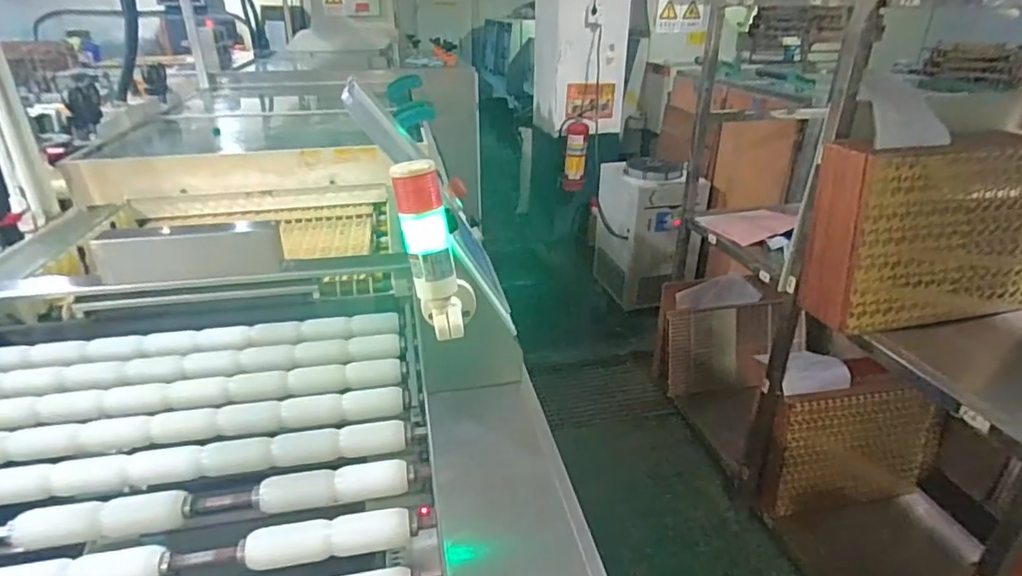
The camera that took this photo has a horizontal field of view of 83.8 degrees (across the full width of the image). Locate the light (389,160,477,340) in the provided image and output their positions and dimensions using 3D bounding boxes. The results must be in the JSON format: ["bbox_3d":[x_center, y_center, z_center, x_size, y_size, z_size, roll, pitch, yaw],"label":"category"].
[{"bbox_3d":[-0.089,-0.049,0.671,0.062,0.202,0.077,-2,23,5],"label":"light"}]

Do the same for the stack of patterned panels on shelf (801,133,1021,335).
[{"bbox_3d":[1.008,-0.143,1.353,0.551,0.407,0.156,-8,23,-9],"label":"stack of patterned panels on shelf"}]

